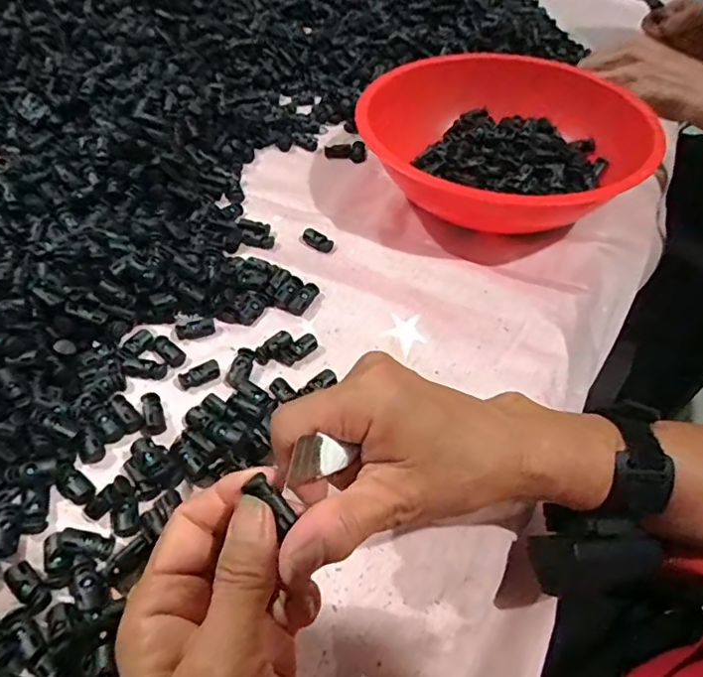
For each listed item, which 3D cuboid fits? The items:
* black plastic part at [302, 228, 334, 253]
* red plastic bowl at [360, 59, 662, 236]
[{"bbox_3d":[-0.028,-0.086,0.480,0.029,0.006,0.015,30,55,20],"label":"black plastic part"},{"bbox_3d":[0.131,-0.167,0.509,0.232,0.079,0.239,30,55,20],"label":"red plastic bowl"}]

